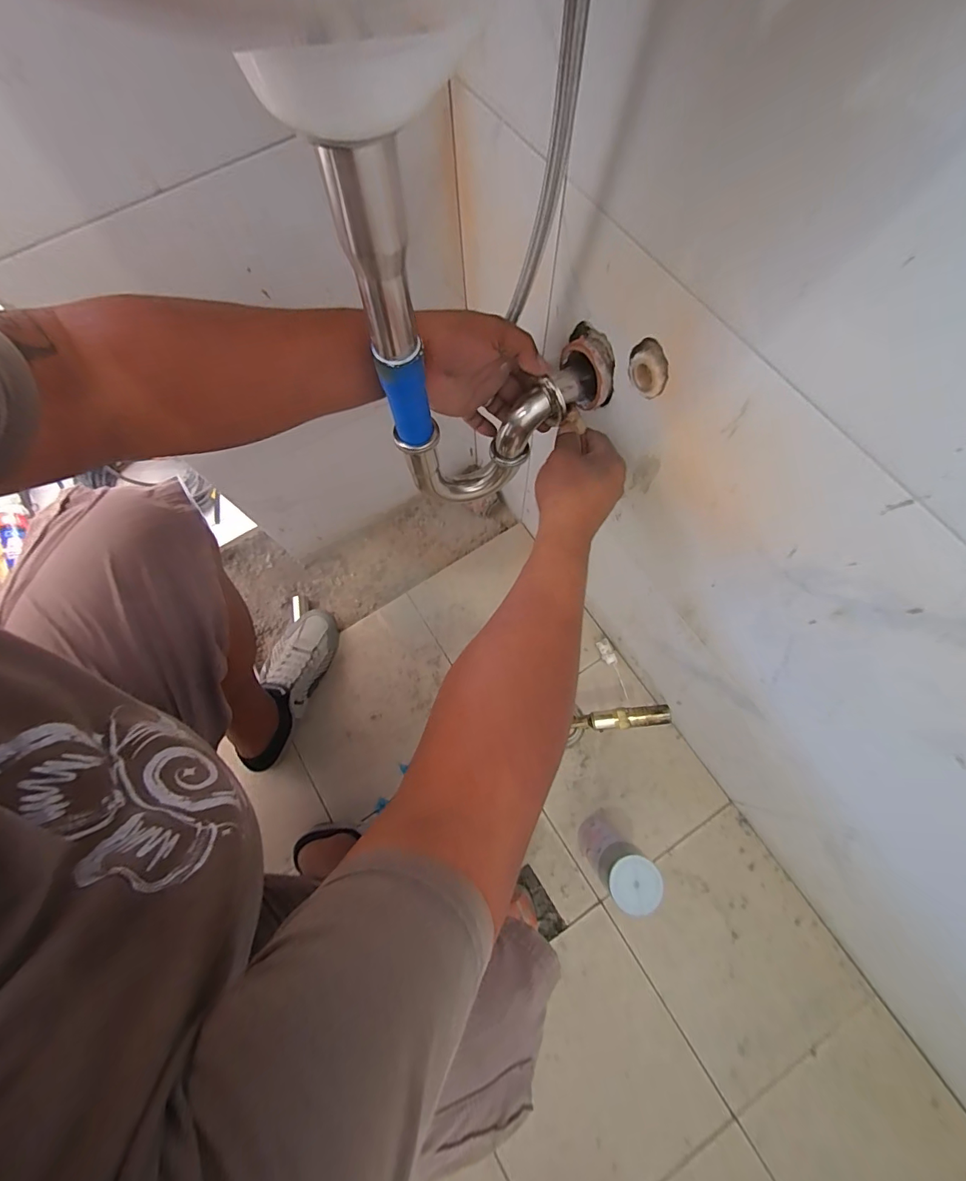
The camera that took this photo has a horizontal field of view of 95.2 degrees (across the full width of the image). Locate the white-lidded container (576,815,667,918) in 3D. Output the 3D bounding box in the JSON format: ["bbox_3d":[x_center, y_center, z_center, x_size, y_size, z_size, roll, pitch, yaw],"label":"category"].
[{"bbox_3d":[0.177,0.364,0.601,0.065,0.205,0.061,0,73,2],"label":"white-lidded container"}]

